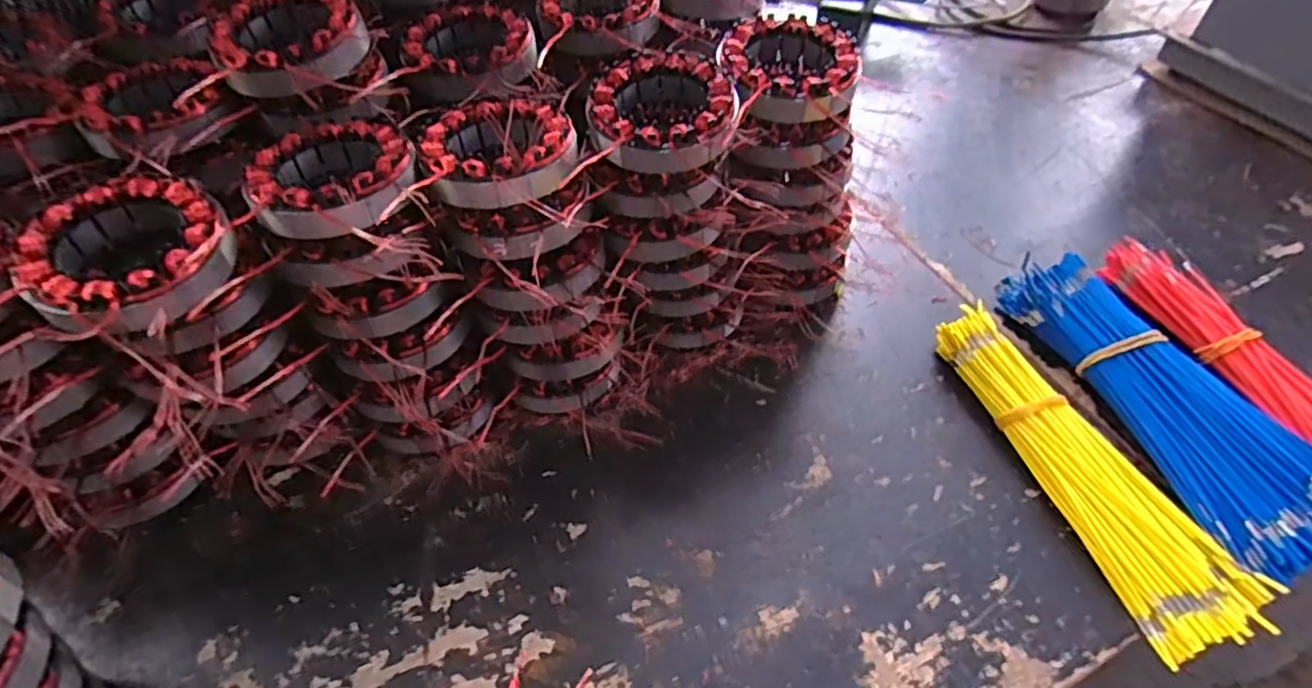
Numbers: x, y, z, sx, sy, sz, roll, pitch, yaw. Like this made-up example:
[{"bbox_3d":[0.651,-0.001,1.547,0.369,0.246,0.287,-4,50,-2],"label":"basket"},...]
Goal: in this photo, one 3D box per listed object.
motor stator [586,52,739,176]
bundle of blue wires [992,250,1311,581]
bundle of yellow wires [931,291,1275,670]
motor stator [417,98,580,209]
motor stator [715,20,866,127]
[{"bbox_3d":[0.003,-0.135,0.408,0.083,0.034,0.088,1,49,0],"label":"motor stator"},{"bbox_3d":[0.346,0.033,0.466,0.093,0.048,0.252,-13,51,-11],"label":"bundle of blue wires"},{"bbox_3d":[0.272,0.072,0.439,0.069,0.034,0.241,-13,51,-11],"label":"bundle of yellow wires"},{"bbox_3d":[-0.089,-0.106,0.391,0.086,0.038,0.093,-4,49,-4],"label":"motor stator"},{"bbox_3d":[0.083,-0.173,0.429,0.083,0.027,0.084,0,49,0],"label":"motor stator"}]

